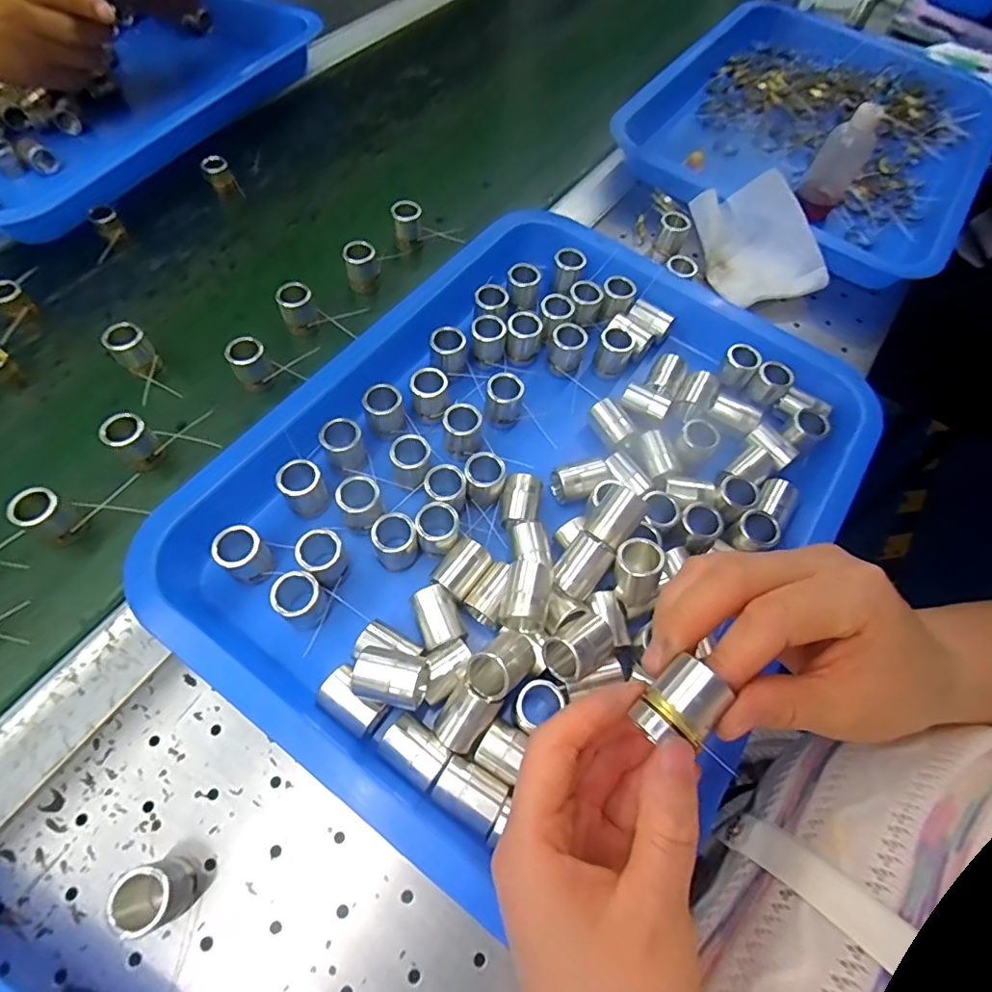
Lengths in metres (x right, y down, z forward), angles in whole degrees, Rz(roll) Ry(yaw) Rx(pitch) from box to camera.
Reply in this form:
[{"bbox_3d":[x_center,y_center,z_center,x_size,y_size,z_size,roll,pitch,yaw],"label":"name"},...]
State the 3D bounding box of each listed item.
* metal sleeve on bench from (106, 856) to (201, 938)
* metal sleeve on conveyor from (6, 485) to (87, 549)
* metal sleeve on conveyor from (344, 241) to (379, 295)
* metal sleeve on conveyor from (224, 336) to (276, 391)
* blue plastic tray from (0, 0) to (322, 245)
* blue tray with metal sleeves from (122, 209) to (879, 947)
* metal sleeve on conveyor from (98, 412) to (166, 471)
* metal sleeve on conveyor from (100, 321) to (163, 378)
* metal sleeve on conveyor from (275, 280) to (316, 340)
[{"bbox_3d":[-0.138,0.162,0.222,0.020,0.033,0.022,2,61,-3],"label":"metal sleeve on bench"},{"bbox_3d":[-0.246,0.012,0.299,0.022,0.028,0.023,2,61,-3],"label":"metal sleeve on conveyor"},{"bbox_3d":[-0.101,-0.172,0.410,0.021,0.031,0.017,0,62,-4],"label":"metal sleeve on conveyor"},{"bbox_3d":[-0.161,-0.086,0.360,0.023,0.033,0.019,-26,67,-17],"label":"metal sleeve on conveyor"},{"bbox_3d":[-0.354,-0.362,0.487,0.214,0.040,0.374,26,63,10],"label":"blue plastic tray"},{"bbox_3d":[0.029,-0.010,0.324,0.304,0.042,0.379,34,64,14],"label":"blue tray with metal sleeves"},{"bbox_3d":[-0.216,-0.033,0.324,0.019,0.030,0.022,37,65,15],"label":"metal sleeve on conveyor"},{"bbox_3d":[-0.237,-0.093,0.359,0.023,0.032,0.025,-36,70,-21],"label":"metal sleeve on conveyor"},{"bbox_3d":[-0.140,-0.132,0.386,0.022,0.030,0.020,-21,65,-15],"label":"metal sleeve on conveyor"}]

